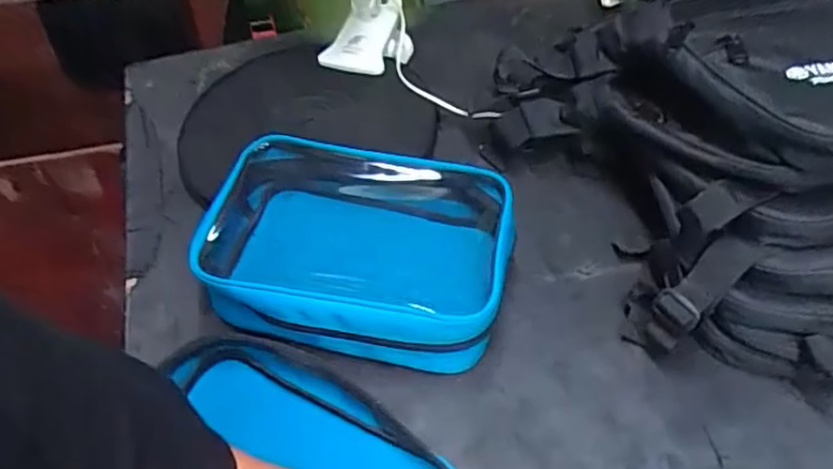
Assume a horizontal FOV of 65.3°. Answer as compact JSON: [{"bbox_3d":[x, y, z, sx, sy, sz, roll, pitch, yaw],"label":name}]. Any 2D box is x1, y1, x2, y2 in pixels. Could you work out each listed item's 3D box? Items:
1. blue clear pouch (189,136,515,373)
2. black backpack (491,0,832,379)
[{"bbox_3d":[-0.049,0.017,0.558,0.250,0.094,0.170,5,46,9],"label":"blue clear pouch"},{"bbox_3d":[0.258,-0.078,0.559,0.261,0.186,0.408,-16,47,-11],"label":"black backpack"}]

